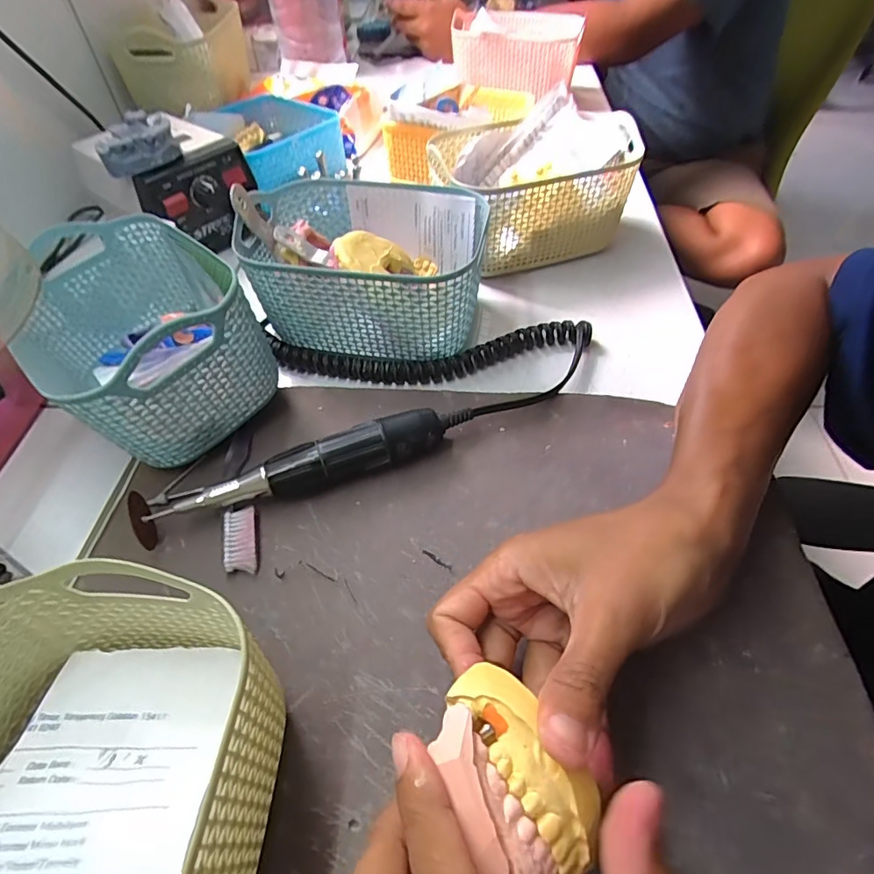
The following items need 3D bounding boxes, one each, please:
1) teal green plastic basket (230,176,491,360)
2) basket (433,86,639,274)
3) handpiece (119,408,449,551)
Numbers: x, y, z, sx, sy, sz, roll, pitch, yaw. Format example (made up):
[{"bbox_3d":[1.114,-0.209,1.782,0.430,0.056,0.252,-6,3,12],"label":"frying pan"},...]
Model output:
[{"bbox_3d":[-0.055,-0.124,0.375,0.164,0.080,0.117,6,52,7],"label":"teal green plastic basket"},{"bbox_3d":[0.080,-0.224,0.451,0.168,0.090,0.133,-19,53,-13],"label":"basket"},{"bbox_3d":[-0.083,0.019,0.294,0.178,0.029,0.028,-19,53,-12],"label":"handpiece"}]

